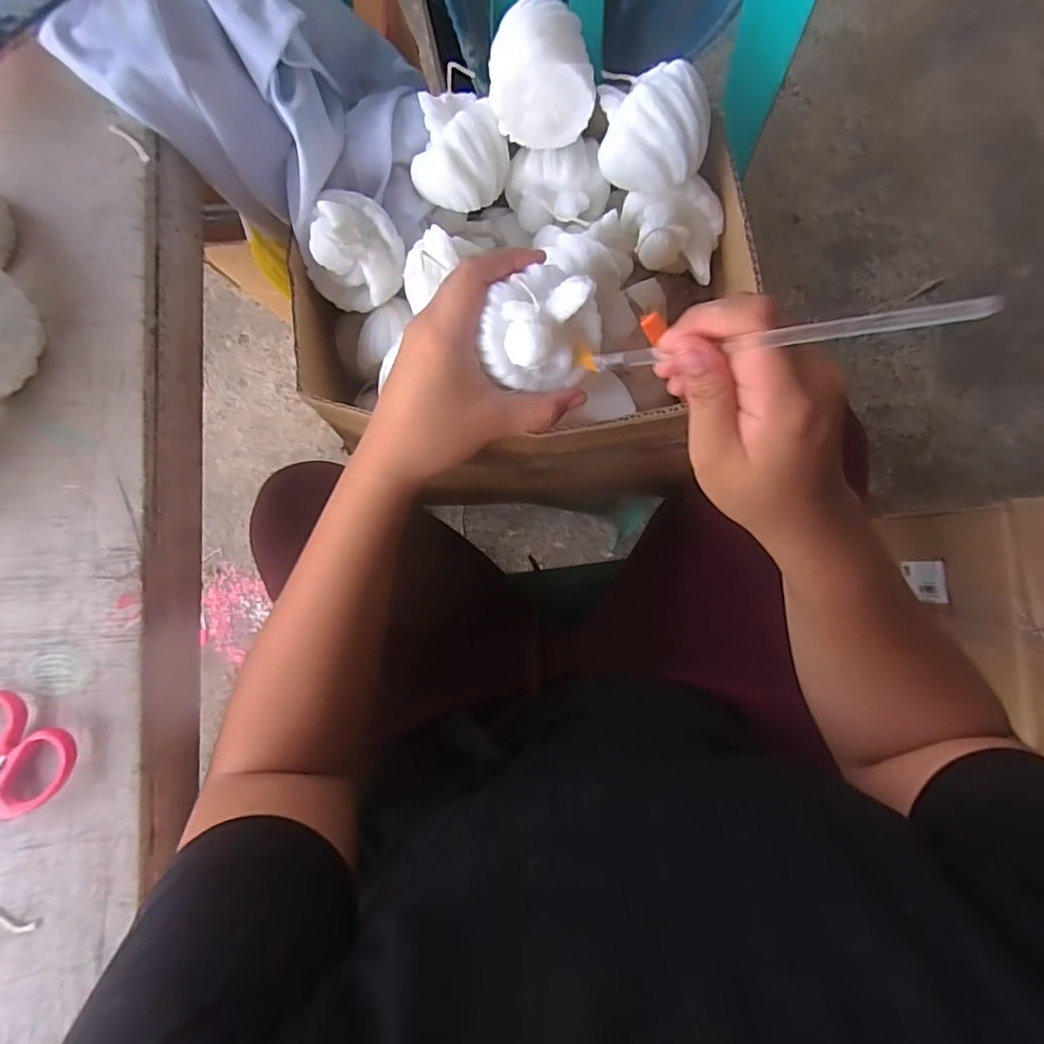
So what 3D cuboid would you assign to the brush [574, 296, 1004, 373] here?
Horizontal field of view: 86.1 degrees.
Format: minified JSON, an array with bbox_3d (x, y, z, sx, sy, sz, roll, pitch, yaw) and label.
[{"bbox_3d":[0.071,-0.069,0.220,0.011,0.202,0.006,38,86,-24],"label":"brush"}]

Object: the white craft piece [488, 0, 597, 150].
[{"bbox_3d":[0.012,-0.272,0.339,0.061,0.053,0.049,-2,86,1],"label":"white craft piece"}]

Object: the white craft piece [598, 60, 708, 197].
[{"bbox_3d":[0.080,-0.244,0.348,0.070,0.050,0.055,16,87,3],"label":"white craft piece"}]

